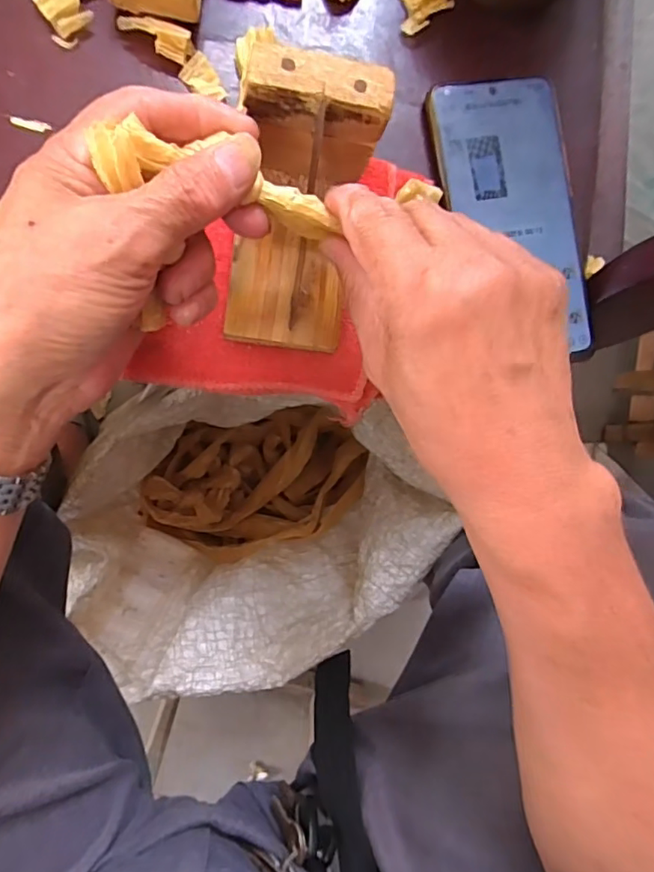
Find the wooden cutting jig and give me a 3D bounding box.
[{"bbox_3d":[-0.016,-0.099,0.247,0.064,0.065,0.109,8,89,-8],"label":"wooden cutting jig"}]

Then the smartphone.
[{"bbox_3d":[0.108,-0.124,0.309,0.075,0.006,0.161,-13,92,-7],"label":"smartphone"}]

